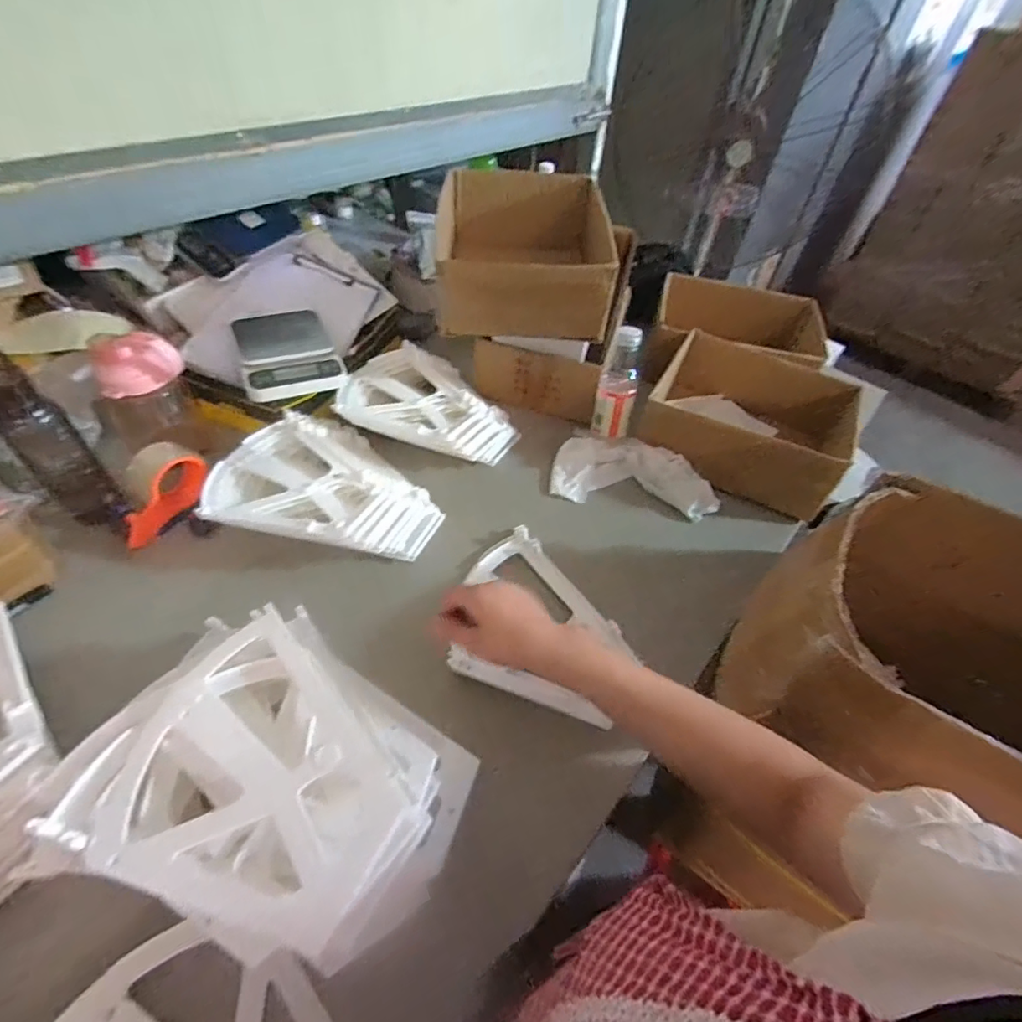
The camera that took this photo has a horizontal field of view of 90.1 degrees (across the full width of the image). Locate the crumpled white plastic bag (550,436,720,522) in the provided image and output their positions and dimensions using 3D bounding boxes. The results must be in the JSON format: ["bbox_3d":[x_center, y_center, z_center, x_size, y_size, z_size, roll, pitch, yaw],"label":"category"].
[{"bbox_3d":[0.205,-0.059,0.840,0.267,0.048,0.116,11,49,4],"label":"crumpled white plastic bag"}]

